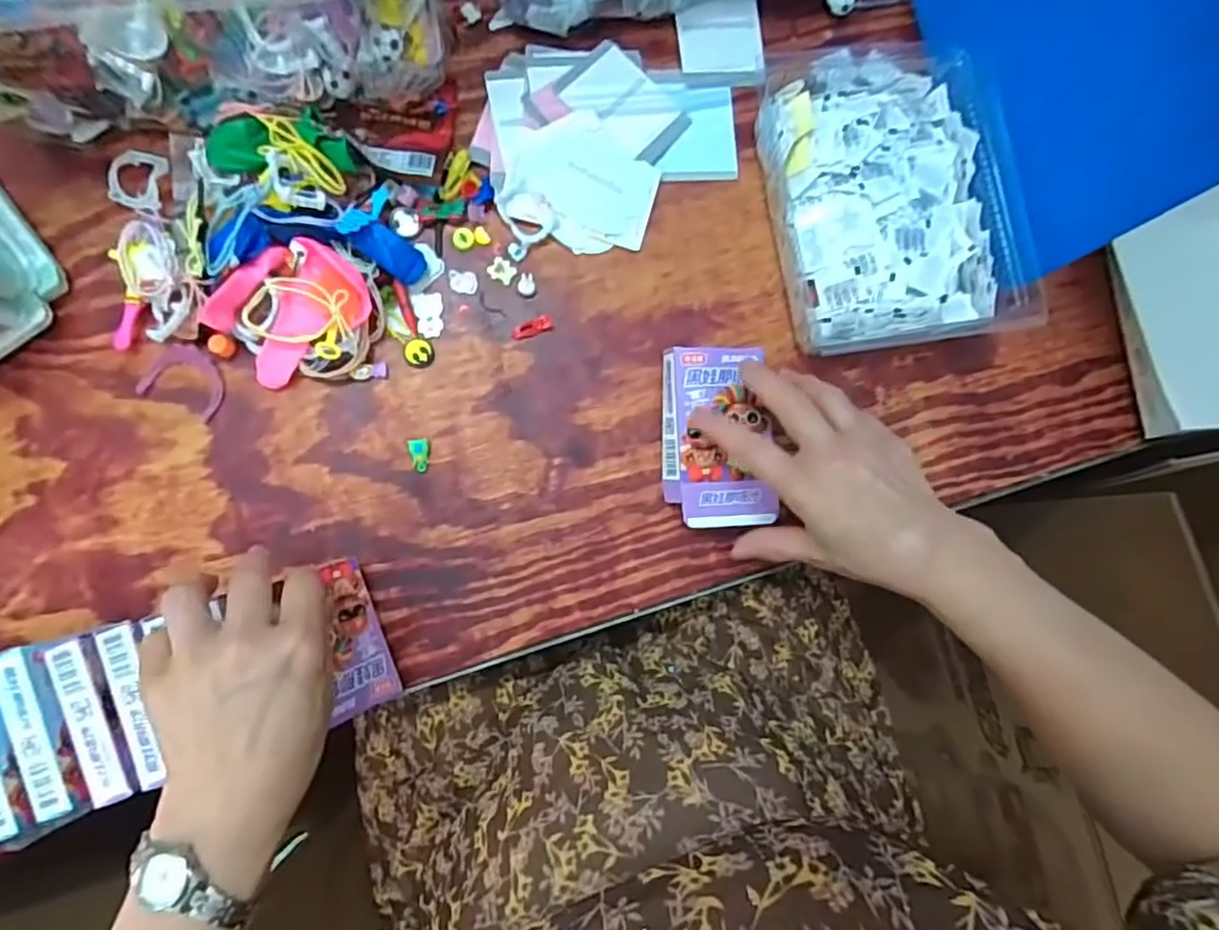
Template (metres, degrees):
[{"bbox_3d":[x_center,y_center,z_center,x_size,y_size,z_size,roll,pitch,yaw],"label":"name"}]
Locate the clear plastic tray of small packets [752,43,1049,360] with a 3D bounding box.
[{"bbox_3d":[0.193,-0.202,0.484,0.159,0.051,0.243,-11,85,-7],"label":"clear plastic tray of small packets"}]

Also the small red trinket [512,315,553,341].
[{"bbox_3d":[-0.054,-0.096,0.476,0.029,0.005,0.010,-21,86,-7],"label":"small red trinket"}]

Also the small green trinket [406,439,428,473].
[{"bbox_3d":[-0.128,-0.007,0.457,0.013,0.008,0.023,-11,85,-7],"label":"small green trinket"}]

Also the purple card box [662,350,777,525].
[{"bbox_3d":[0.073,-0.019,0.462,0.070,0.023,0.121,-3,84,-6],"label":"purple card box"}]

